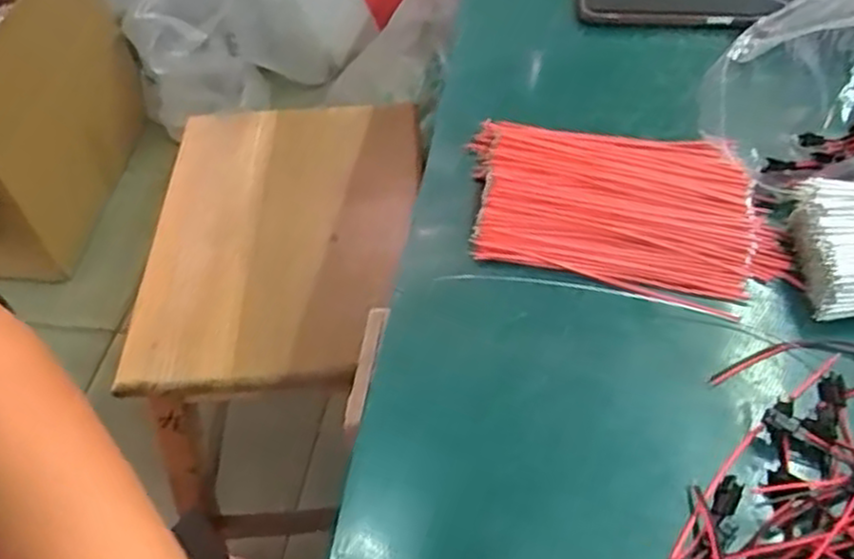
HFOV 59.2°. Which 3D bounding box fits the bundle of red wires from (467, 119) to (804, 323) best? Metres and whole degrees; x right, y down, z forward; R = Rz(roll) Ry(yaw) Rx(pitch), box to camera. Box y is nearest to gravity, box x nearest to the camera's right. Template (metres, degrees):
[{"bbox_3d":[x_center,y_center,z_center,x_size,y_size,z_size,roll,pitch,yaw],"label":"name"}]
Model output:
[{"bbox_3d":[0.108,-0.040,0.421,0.172,0.025,0.101,8,52,13],"label":"bundle of red wires"}]

